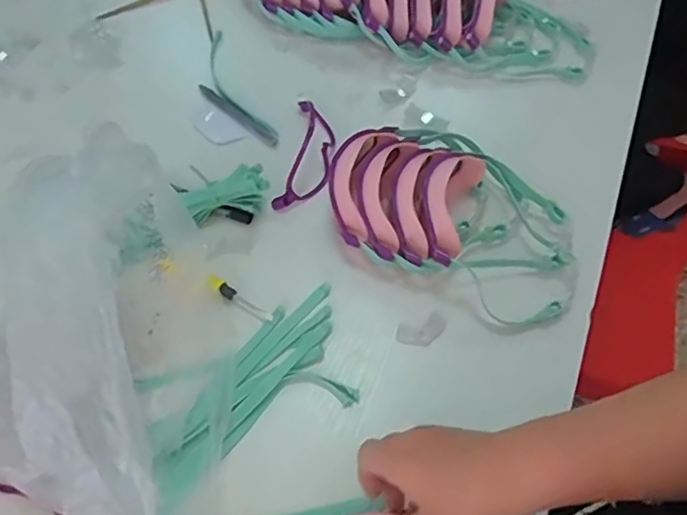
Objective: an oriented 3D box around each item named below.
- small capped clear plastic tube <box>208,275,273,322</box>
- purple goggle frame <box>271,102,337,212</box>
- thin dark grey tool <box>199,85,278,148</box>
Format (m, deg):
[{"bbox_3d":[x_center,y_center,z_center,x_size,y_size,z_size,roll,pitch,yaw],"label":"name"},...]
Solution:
[{"bbox_3d":[-0.104,0.042,0.600,0.075,0.012,0.014,32,64,19],"label":"small capped clear plastic tube"},{"bbox_3d":[-0.040,-0.124,0.691,0.055,0.031,0.152,9,59,6],"label":"purple goggle frame"},{"bbox_3d":[-0.134,-0.179,0.745,0.135,0.015,0.015,38,66,21],"label":"thin dark grey tool"}]

